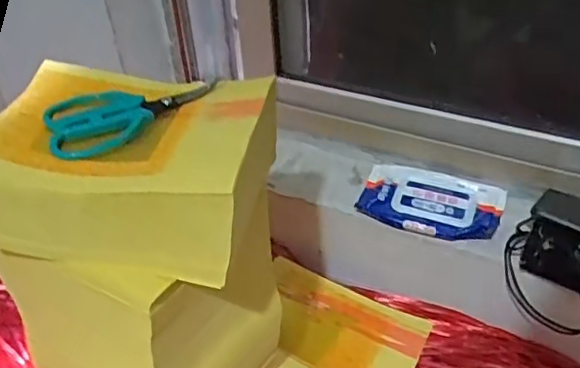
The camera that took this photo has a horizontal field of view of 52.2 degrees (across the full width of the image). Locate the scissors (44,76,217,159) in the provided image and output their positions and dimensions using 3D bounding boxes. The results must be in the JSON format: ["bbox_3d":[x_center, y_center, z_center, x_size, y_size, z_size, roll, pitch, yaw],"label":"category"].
[{"bbox_3d":[-0.139,-0.065,0.524,0.148,0.018,0.081,-17,40,-17],"label":"scissors"}]

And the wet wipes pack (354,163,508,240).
[{"bbox_3d":[0.173,0.021,0.744,0.173,0.029,0.102,16,42,23],"label":"wet wipes pack"}]

